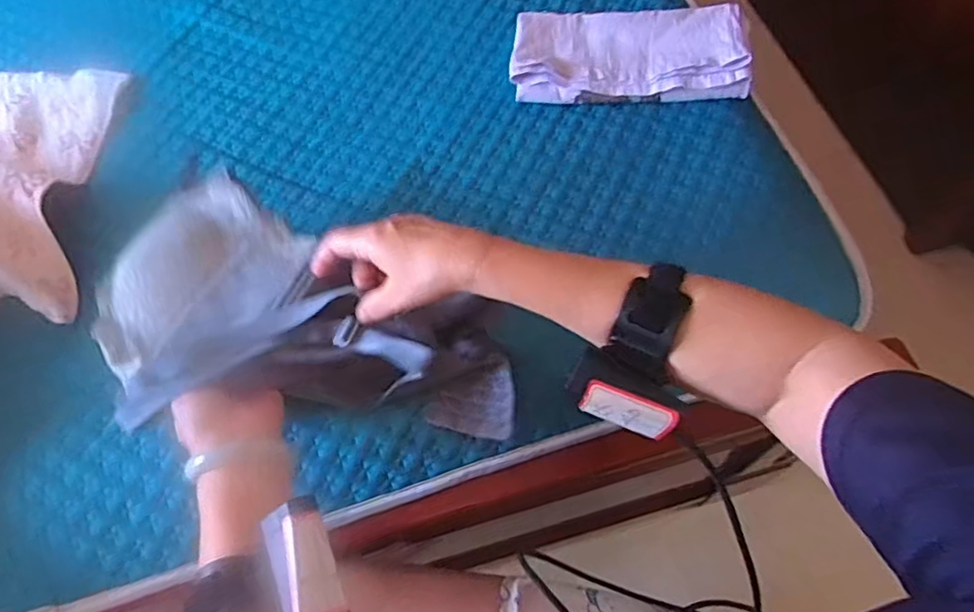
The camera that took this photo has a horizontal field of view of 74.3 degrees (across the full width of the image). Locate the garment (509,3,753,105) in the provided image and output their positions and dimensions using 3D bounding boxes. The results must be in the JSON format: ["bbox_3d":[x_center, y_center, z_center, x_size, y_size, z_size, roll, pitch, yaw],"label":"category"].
[{"bbox_3d":[0.145,-0.264,0.663,0.230,0.038,0.121,3,63,5],"label":"garment"}]

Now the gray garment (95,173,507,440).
[{"bbox_3d":[-0.136,0.018,0.486,0.312,0.064,0.187,17,65,-1],"label":"gray garment"}]

